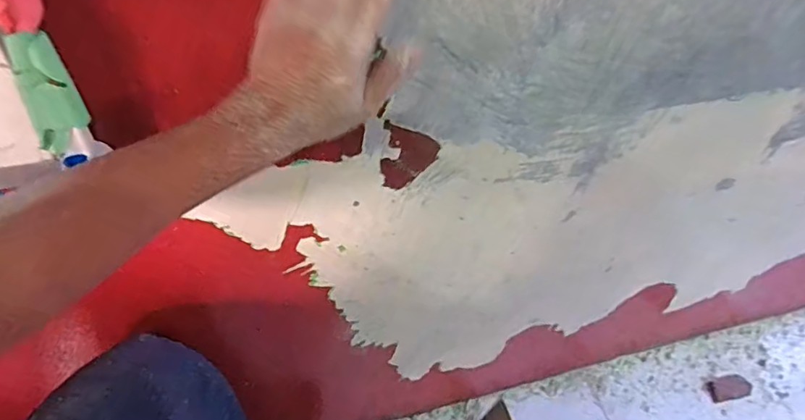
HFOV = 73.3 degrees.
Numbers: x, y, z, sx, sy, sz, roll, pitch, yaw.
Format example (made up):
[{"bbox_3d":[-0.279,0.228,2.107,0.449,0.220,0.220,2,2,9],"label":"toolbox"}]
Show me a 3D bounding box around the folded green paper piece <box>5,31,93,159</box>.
[{"bbox_3d":[-0.224,-0.070,0.345,0.033,0.090,0.011,-20,53,-22],"label":"folded green paper piece"}]

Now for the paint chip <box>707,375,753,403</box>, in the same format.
[{"bbox_3d":[0.683,0.372,1.133,0.094,0.005,0.048,-8,48,-11],"label":"paint chip"}]

